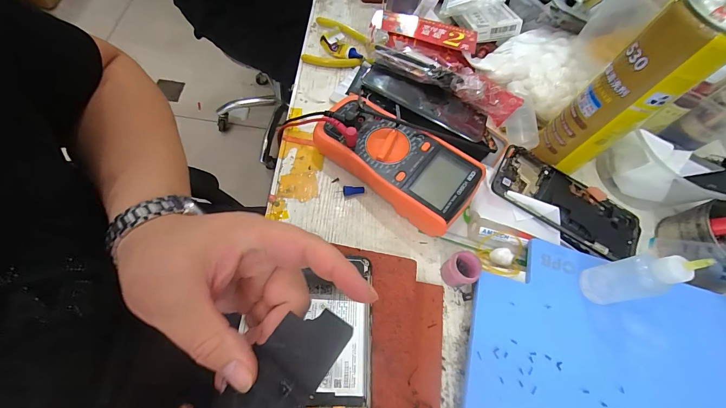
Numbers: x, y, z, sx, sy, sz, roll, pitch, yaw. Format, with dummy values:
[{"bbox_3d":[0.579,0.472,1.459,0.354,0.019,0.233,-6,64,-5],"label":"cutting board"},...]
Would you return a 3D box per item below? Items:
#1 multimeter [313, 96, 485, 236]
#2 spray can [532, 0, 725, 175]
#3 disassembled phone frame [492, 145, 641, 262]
[{"bbox_3d":[0.032,-0.049,0.353,0.178,0.048,0.087,37,65,11],"label":"multimeter"},{"bbox_3d":[0.249,-0.108,0.305,0.059,0.196,0.056,3,64,-7],"label":"spray can"},{"bbox_3d":[0.225,0.001,0.361,0.163,0.012,0.081,35,62,8],"label":"disassembled phone frame"}]

